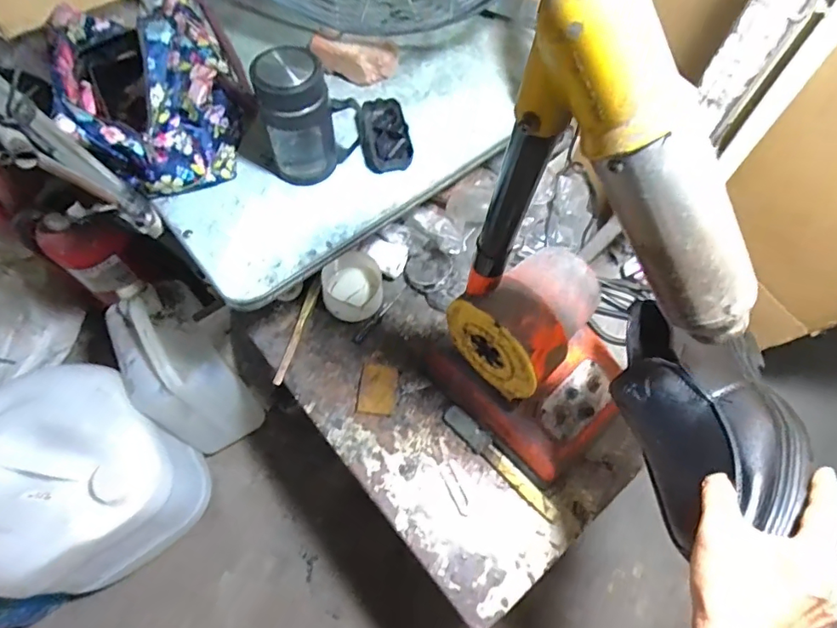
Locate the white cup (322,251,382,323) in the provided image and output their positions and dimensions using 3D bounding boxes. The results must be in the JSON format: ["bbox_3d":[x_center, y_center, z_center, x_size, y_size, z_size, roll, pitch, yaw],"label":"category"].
[{"bbox_3d":[-0.097,-0.038,0.738,0.089,0.046,0.085,1,64,-1],"label":"white cup"}]

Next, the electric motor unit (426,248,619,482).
[{"bbox_3d":[0.148,0.055,0.597,0.173,0.227,0.218,-40,72,-19],"label":"electric motor unit"}]

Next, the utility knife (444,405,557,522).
[{"bbox_3d":[0.107,0.191,0.650,0.183,0.022,0.028,41,70,16],"label":"utility knife"}]

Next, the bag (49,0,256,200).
[{"bbox_3d":[-0.310,-0.264,0.590,0.182,0.127,0.210,-19,66,-10],"label":"bag"}]

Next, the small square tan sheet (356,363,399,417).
[{"bbox_3d":[-0.057,0.105,0.692,0.051,0.007,0.072,6,64,2],"label":"small square tan sheet"}]

